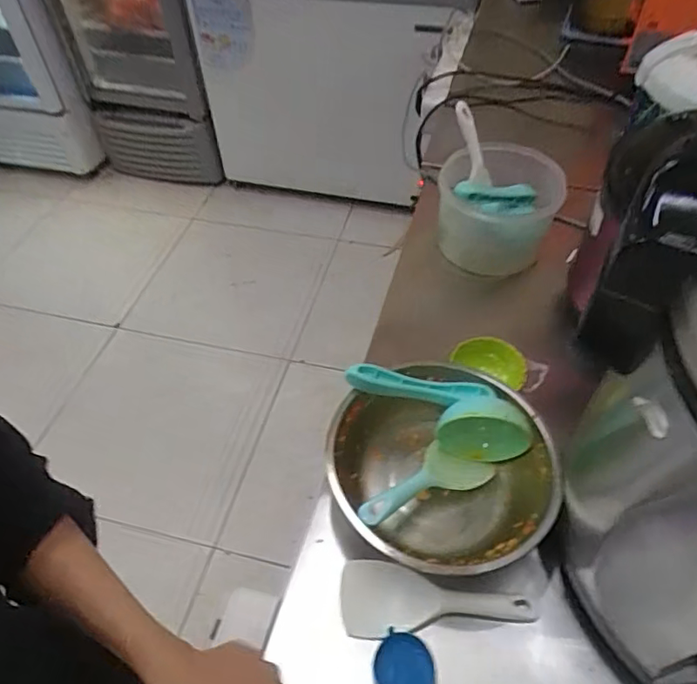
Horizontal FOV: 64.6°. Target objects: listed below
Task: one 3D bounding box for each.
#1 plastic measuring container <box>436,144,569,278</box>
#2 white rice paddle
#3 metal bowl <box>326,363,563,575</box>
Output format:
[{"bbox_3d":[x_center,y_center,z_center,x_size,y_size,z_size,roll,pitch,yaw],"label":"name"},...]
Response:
[{"bbox_3d":[0.228,-0.204,0.847,0.171,0.121,0.172,12,51,11],"label":"plastic measuring container"},{"bbox_3d":[0.083,0.252,0.520,0.181,0.024,0.069,6,50,6],"label":"white rice paddle"},{"bbox_3d":[0.098,0.140,0.588,0.217,0.089,0.221,-1,50,1],"label":"metal bowl"}]

